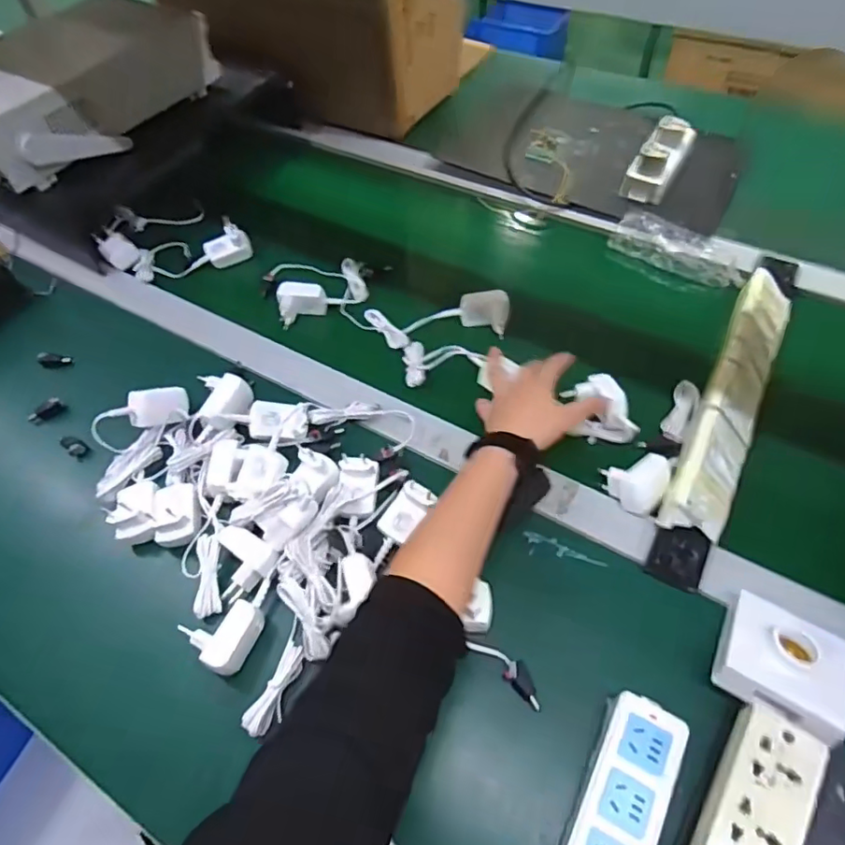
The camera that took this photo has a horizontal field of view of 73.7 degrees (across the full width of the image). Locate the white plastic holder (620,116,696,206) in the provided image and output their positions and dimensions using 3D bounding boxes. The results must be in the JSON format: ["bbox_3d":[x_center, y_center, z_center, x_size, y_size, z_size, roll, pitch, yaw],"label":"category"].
[{"bbox_3d":[0.352,-0.390,0.843,0.061,0.073,0.145,24,60,19],"label":"white plastic holder"}]

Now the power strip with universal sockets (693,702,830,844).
[{"bbox_3d":[0.221,0.282,0.383,0.058,0.031,0.170,30,63,22],"label":"power strip with universal sockets"}]

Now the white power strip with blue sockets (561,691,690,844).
[{"bbox_3d":[0.137,0.305,0.414,0.059,0.036,0.195,24,60,19],"label":"white power strip with blue sockets"}]

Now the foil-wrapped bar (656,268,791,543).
[{"bbox_3d":[0.341,-0.030,0.613,0.061,0.054,0.363,23,60,19],"label":"foil-wrapped bar"}]

